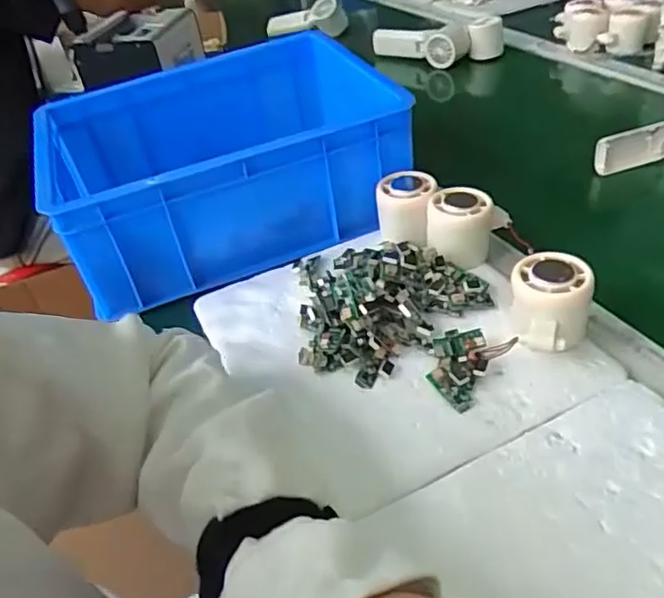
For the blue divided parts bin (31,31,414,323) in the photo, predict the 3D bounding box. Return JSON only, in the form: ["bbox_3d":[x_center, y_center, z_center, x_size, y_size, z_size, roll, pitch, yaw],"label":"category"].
[{"bbox_3d":[-0.115,-0.146,0.643,0.326,0.126,0.255,-16,39,-13],"label":"blue divided parts bin"}]

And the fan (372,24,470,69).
[{"bbox_3d":[0.147,-0.436,1.036,0.155,0.048,0.062,19,47,32],"label":"fan"}]

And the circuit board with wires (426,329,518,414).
[{"bbox_3d":[0.094,0.047,0.447,0.049,0.023,0.060,27,48,35],"label":"circuit board with wires"}]

